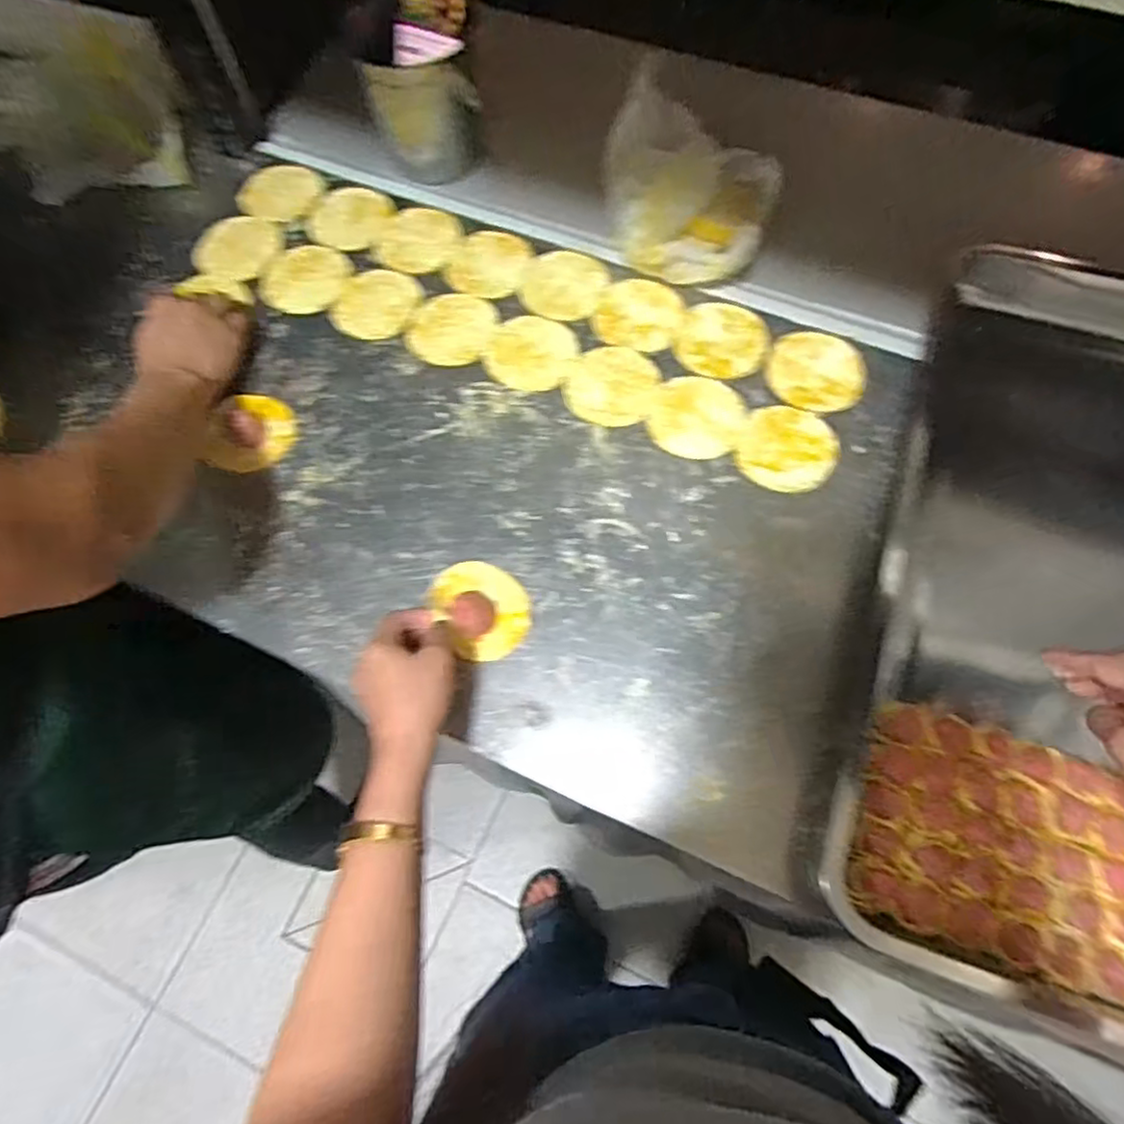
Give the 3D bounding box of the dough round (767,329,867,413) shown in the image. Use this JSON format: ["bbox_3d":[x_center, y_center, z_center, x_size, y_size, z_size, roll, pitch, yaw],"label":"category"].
[{"bbox_3d":[0.237,-0.180,0.624,0.087,0.012,0.086,-1,69,2],"label":"dough round"}]

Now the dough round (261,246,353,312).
[{"bbox_3d":[-0.264,-0.291,0.693,0.084,0.005,0.087,-1,69,2],"label":"dough round"}]

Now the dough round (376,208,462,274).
[{"bbox_3d":[-0.150,-0.339,0.711,0.083,0.004,0.086,-1,69,2],"label":"dough round"}]

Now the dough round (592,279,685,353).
[{"bbox_3d":[0.072,-0.241,0.658,0.081,0.004,0.077,-1,69,2],"label":"dough round"}]

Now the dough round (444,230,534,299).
[{"bbox_3d":[-0.074,-0.306,0.696,0.075,0.004,0.084,23,72,11],"label":"dough round"}]

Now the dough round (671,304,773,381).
[{"bbox_3d":[0.152,-0.211,0.644,0.087,0.005,0.077,27,73,12],"label":"dough round"}]

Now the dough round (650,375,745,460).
[{"bbox_3d":[0.123,-0.132,0.615,0.081,0.004,0.084,-1,69,2],"label":"dough round"}]

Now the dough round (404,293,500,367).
[{"bbox_3d":[-0.109,-0.230,0.662,0.081,0.004,0.083,-1,69,2],"label":"dough round"}]

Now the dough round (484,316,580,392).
[{"bbox_3d":[-0.031,-0.203,0.649,0.084,0.004,0.082,-1,69,2],"label":"dough round"}]

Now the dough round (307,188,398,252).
[{"bbox_3d":[-0.227,-0.371,0.731,0.087,0.004,0.086,-1,69,2],"label":"dough round"}]

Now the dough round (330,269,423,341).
[{"bbox_3d":[-0.187,-0.262,0.684,0.082,0.004,0.087,-1,69,2],"label":"dough round"}]

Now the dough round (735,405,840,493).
[{"bbox_3d":[0.201,-0.101,0.600,0.081,0.008,0.083,-1,69,2],"label":"dough round"}]

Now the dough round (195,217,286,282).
[{"bbox_3d":[-0.337,-0.328,0.710,0.088,0.010,0.088,-1,69,2],"label":"dough round"}]

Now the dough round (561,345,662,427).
[{"bbox_3d":[0.046,-0.167,0.633,0.083,0.004,0.084,-1,69,2],"label":"dough round"}]

